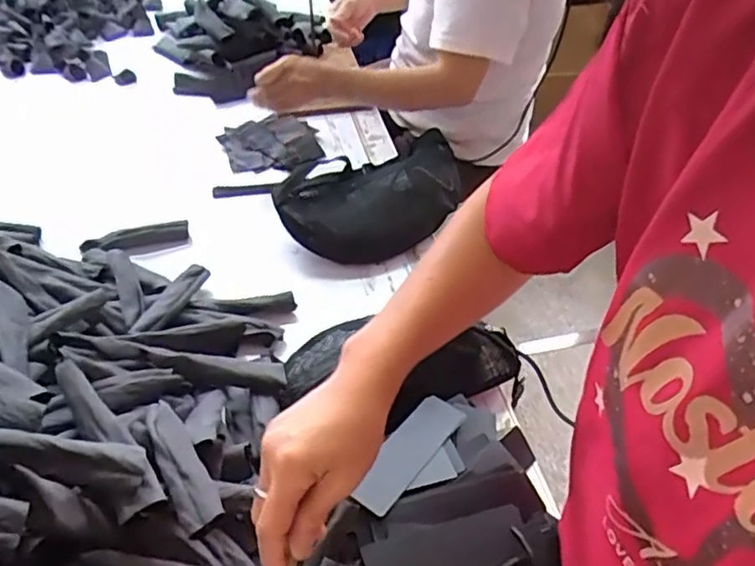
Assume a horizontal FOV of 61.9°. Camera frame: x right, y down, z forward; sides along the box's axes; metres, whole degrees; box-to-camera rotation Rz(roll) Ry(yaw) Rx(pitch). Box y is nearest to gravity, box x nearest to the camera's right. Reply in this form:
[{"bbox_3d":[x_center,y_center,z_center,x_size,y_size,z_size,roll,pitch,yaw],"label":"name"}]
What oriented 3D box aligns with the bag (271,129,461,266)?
[{"bbox_3d":[-0.010,-0.129,0.930,0.277,0.087,0.177,-21,51,-21],"label":"bag"}]

